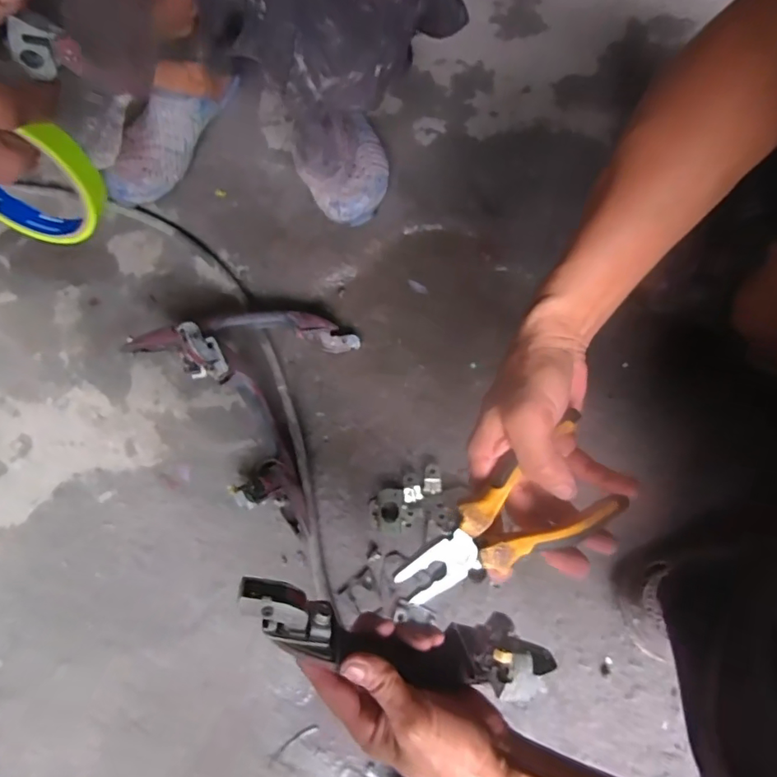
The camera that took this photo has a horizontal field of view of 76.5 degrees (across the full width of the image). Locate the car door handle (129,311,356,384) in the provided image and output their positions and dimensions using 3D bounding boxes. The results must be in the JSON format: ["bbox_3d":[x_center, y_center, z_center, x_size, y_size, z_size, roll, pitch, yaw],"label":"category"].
[{"bbox_3d":[-0.169,-0.049,0.602,0.267,0.062,0.076,-7,73,-18],"label":"car door handle"}]

